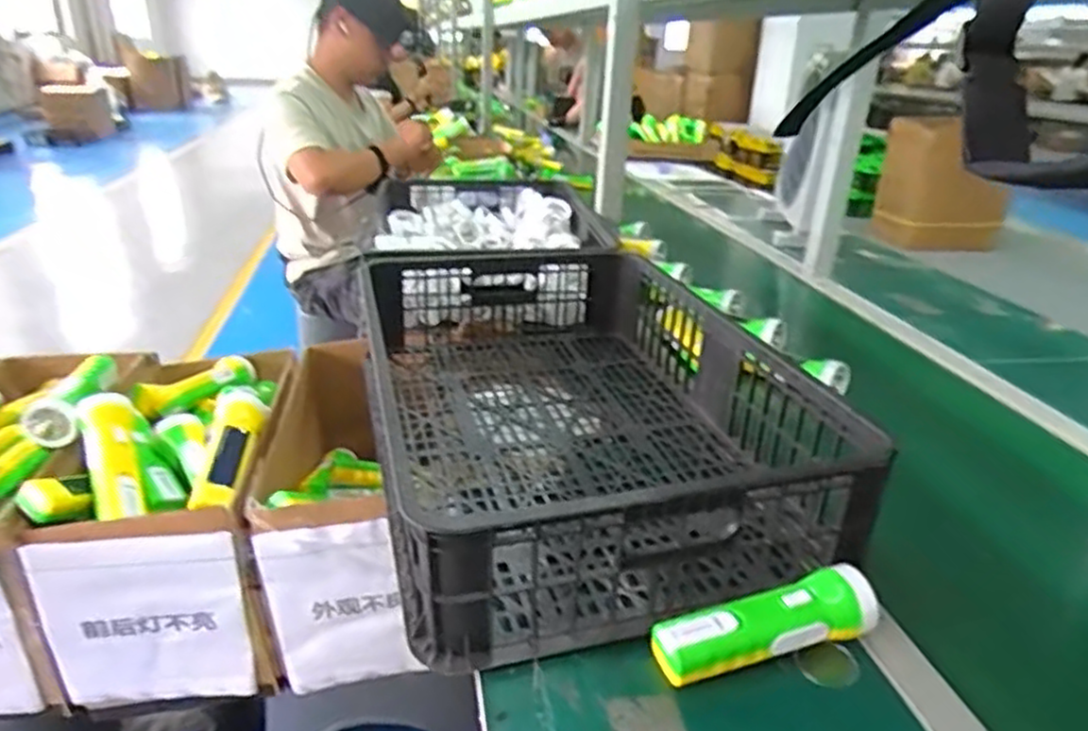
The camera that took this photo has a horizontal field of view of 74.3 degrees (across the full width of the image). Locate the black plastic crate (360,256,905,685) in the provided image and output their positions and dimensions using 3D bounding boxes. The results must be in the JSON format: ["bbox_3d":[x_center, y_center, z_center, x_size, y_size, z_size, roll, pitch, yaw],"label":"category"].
[{"bbox_3d":[0.023,0.021,0.810,0.399,0.140,0.628,-5,25,-15],"label":"black plastic crate"}]

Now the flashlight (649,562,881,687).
[{"bbox_3d":[0.167,0.198,0.546,0.179,0.048,0.047,-6,26,-16],"label":"flashlight"}]

